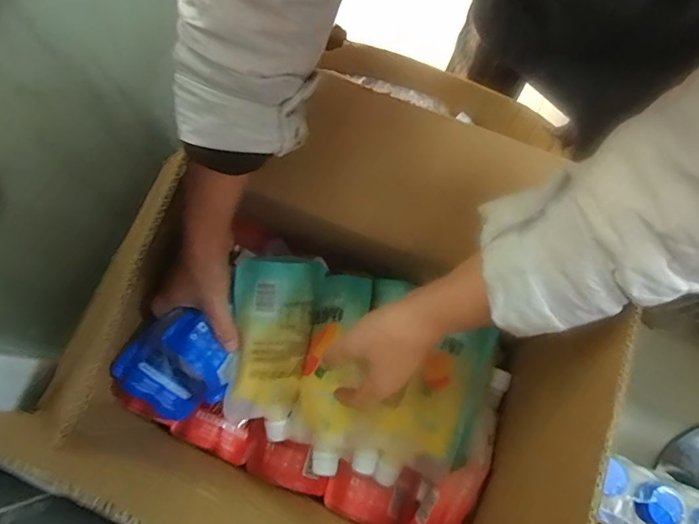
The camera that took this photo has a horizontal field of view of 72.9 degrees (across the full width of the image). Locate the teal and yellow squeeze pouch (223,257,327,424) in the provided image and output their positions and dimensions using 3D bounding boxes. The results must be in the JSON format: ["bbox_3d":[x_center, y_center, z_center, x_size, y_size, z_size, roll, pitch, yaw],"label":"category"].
[{"bbox_3d":[-0.083,0.081,0.488,0.079,0.046,0.173,12,98,3],"label":"teal and yellow squeeze pouch"}]

